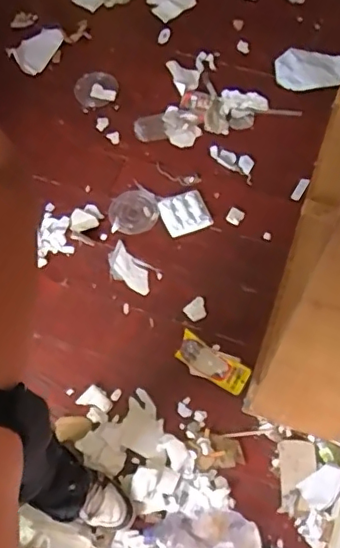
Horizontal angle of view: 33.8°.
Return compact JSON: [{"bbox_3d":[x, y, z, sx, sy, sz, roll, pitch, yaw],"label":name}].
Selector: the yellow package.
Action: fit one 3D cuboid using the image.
[{"bbox_3d":[0.101,0.218,1.365,0.185,0.015,0.073,31,70,15],"label":"yellow package"}]

